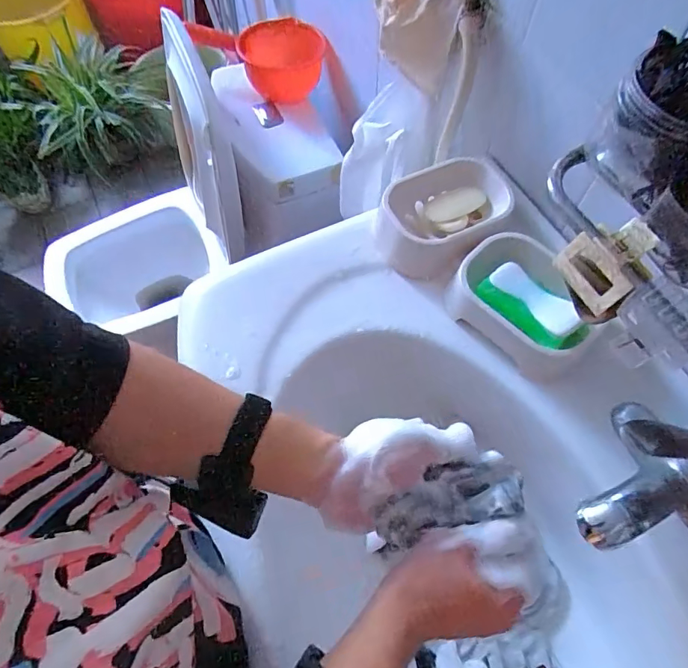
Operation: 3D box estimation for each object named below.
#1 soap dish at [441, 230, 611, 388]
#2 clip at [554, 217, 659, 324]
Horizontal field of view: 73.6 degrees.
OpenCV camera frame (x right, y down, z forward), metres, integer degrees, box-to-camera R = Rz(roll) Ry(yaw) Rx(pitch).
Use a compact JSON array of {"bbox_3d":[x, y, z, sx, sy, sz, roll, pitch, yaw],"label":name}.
[{"bbox_3d":[0.197,-0.030,0.488,0.157,0.068,0.105,41,72,18],"label":"soap dish"},{"bbox_3d":[0.185,-0.045,0.316,0.030,0.060,0.058,-7,67,-44],"label":"clip"}]

